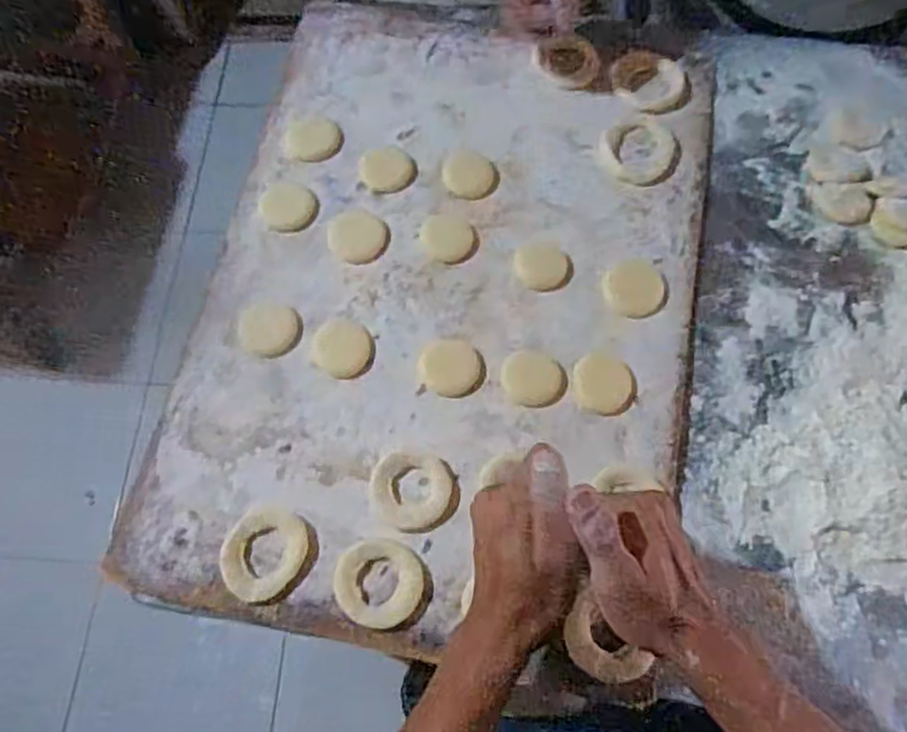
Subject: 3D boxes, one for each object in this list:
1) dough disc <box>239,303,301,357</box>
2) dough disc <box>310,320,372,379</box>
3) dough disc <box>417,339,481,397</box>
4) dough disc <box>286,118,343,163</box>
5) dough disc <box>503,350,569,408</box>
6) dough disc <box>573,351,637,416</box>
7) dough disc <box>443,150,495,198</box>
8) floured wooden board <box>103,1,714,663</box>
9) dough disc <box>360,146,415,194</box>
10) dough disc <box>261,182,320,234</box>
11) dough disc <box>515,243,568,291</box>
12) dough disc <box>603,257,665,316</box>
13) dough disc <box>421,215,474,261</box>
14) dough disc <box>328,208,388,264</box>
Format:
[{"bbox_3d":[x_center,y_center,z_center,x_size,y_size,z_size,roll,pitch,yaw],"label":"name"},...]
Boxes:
[{"bbox_3d":[-0.159,-0.032,0.578,0.050,0.004,0.046,0,68,0],"label":"dough disc"},{"bbox_3d":[-0.093,-0.015,0.574,0.050,0.004,0.048,0,68,0],"label":"dough disc"},{"bbox_3d":[-0.003,0.001,0.563,0.050,0.004,0.048,1,68,1],"label":"dough disc"},{"bbox_3d":[-0.132,-0.215,0.648,0.051,0.004,0.051,0,68,0],"label":"dough disc"},{"bbox_3d":[0.066,0.009,0.558,0.051,0.004,0.046,0,68,0],"label":"dough disc"},{"bbox_3d":[0.124,0.014,0.556,0.049,0.004,0.052,2,68,1],"label":"dough disc"},{"bbox_3d":[0.014,-0.180,0.635,0.045,0.004,0.052,-1,68,0],"label":"dough disc"},{"bbox_3d":[-0.005,-0.074,0.594,0.418,0.015,0.592,10,69,4],"label":"floured wooden board"},{"bbox_3d":[-0.062,-0.183,0.636,0.049,0.004,0.051,0,68,0],"label":"dough disc"},{"bbox_3d":[-0.149,-0.145,0.622,0.050,0.004,0.053,0,68,0],"label":"dough disc"},{"bbox_3d":[0.077,-0.088,0.594,0.044,0.004,0.043,0,68,0],"label":"dough disc"},{"bbox_3d":[0.156,-0.068,0.587,0.052,0.004,0.049,0,68,0],"label":"dough disc"},{"bbox_3d":[-0.005,-0.115,0.606,0.045,0.004,0.044,0,68,0],"label":"dough disc"},{"bbox_3d":[-0.086,-0.118,0.610,0.055,0.004,0.050,0,68,0],"label":"dough disc"}]

